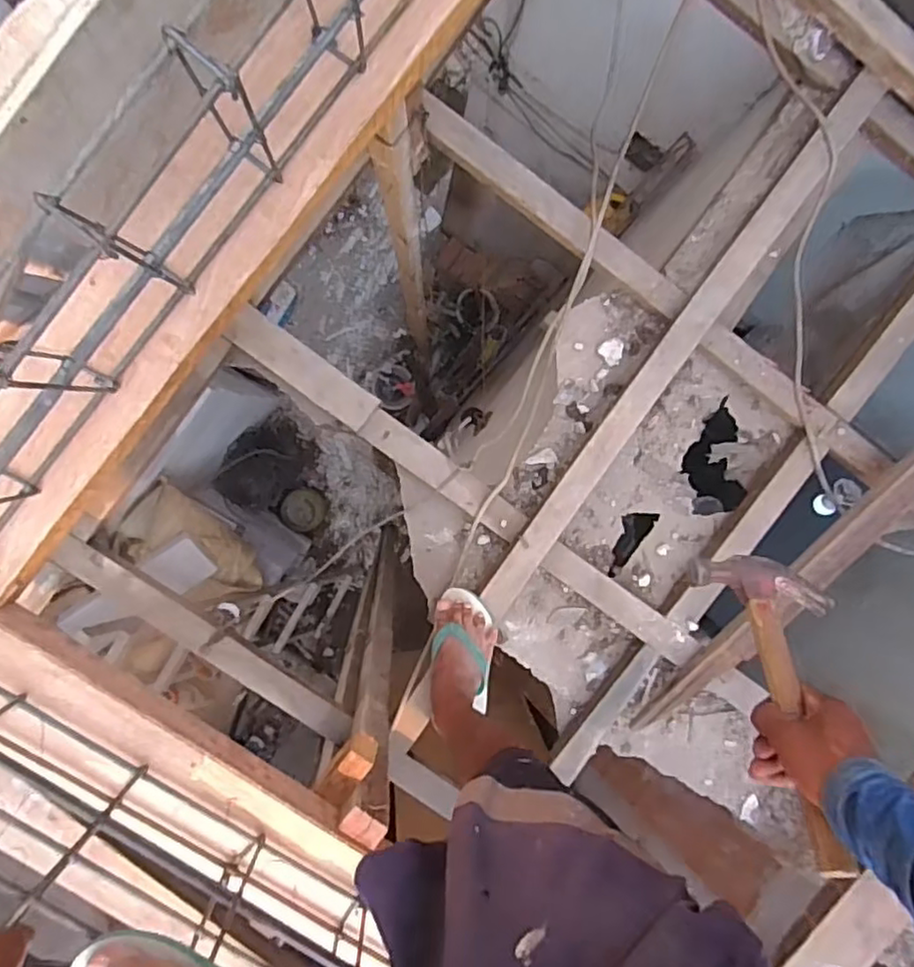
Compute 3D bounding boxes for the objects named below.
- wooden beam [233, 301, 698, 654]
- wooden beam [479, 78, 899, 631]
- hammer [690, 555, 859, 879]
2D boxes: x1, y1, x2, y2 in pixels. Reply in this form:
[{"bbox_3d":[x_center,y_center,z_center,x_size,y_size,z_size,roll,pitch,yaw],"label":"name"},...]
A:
[{"bbox_3d":[0.026,0.025,1.215,1.027,0.047,0.078,37,92,-6],"label":"wooden beam"},{"bbox_3d":[0.394,-0.233,1.202,0.090,0.090,1.141,35,92,-6],"label":"wooden beam"},{"bbox_3d":[0.286,0.179,0.574,0.116,0.027,0.277,8,50,-5],"label":"hammer"}]

